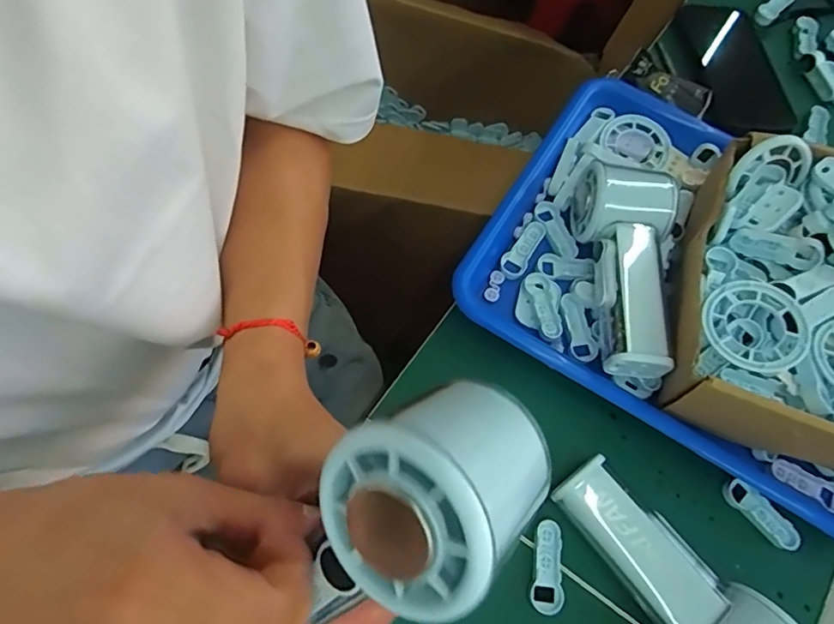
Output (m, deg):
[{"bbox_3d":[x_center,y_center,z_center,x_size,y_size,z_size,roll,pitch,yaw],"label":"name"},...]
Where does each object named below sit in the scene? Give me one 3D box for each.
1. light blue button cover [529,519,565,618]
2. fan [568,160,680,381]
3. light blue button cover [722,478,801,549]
[{"bbox_3d":[0.079,0.154,0.320,0.017,0.009,0.050,7,69,-2],"label":"light blue button cover"},{"bbox_3d":[0.147,-0.029,0.364,0.063,0.049,0.149,4,69,-3],"label":"fan"},{"bbox_3d":[0.222,0.130,0.343,0.018,0.011,0.051,-42,78,-18],"label":"light blue button cover"}]

